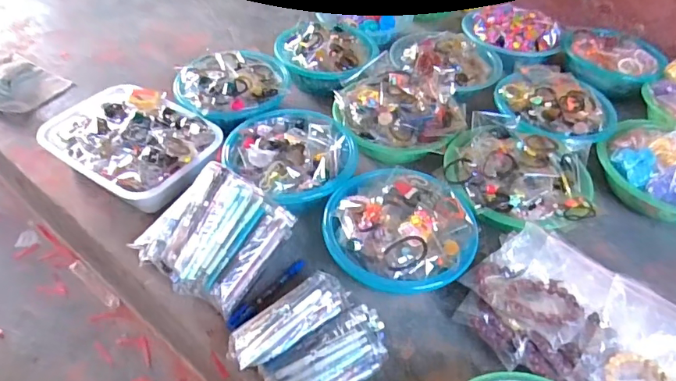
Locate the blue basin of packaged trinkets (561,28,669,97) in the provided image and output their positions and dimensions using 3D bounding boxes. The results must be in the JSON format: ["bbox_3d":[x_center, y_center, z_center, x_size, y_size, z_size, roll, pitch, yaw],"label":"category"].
[{"bbox_3d":[0.632,-0.311,1.137,0.222,0.074,0.174,32,52,25],"label":"blue basin of packaged trinkets"}]

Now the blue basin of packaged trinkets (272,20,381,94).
[{"bbox_3d":[-0.026,-0.291,1.095,0.212,0.120,0.219,2,46,-2],"label":"blue basin of packaged trinkets"}]

